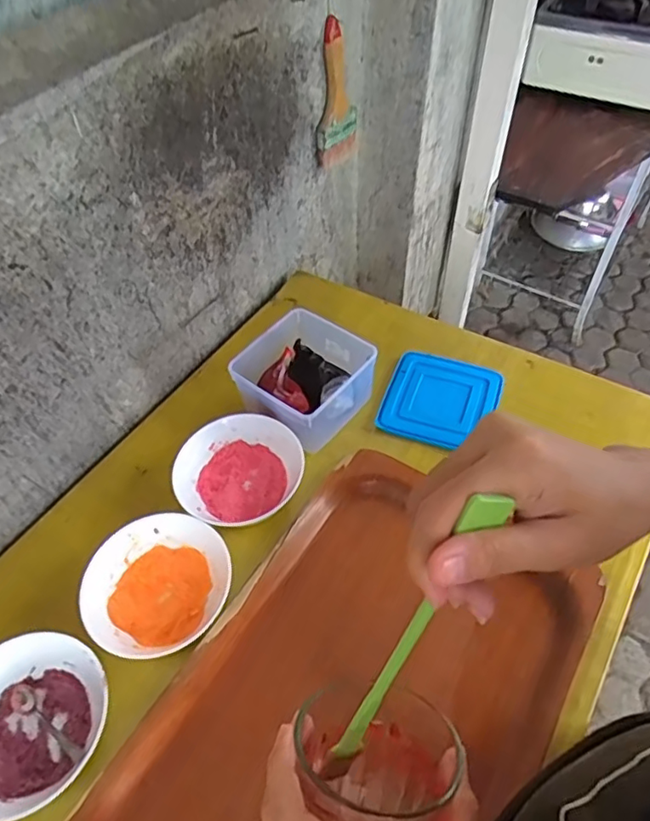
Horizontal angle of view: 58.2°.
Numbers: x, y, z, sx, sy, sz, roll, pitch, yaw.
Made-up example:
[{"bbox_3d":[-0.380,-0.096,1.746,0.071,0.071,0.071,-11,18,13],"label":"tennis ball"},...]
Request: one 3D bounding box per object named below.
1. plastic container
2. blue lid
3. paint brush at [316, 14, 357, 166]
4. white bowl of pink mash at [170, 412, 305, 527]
[{"bbox_3d":[-0.026,-0.037,0.730,0.144,0.082,0.136,30,59,23],"label":"plastic container"},{"bbox_3d":[0.148,-0.013,0.753,0.137,0.022,0.132,15,54,13],"label":"blue lid"},{"bbox_3d":[0.022,-0.454,0.846,0.023,0.200,0.086,34,61,23],"label":"paint brush"},{"bbox_3d":[-0.103,0.068,0.677,0.133,0.050,0.140,-1,52,1],"label":"white bowl of pink mash"}]

